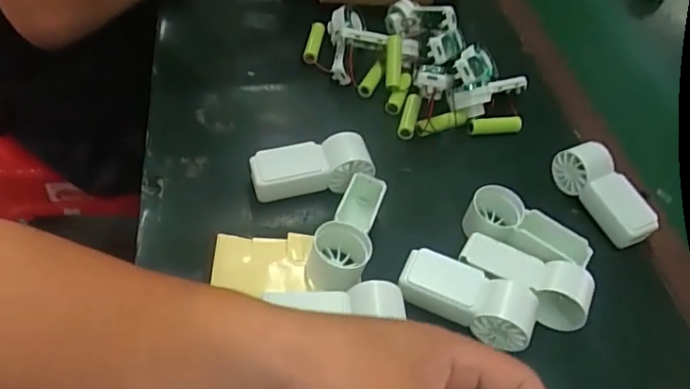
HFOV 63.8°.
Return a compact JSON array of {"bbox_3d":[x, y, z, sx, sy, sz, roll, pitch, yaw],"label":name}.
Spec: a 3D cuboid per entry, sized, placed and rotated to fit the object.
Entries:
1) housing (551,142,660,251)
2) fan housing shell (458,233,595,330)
[{"bbox_3d":[0.221,0.000,0.471,0.041,0.035,0.095,-15,56,-24],"label":"housing"},{"bbox_3d":[0.129,0.062,0.404,0.094,0.041,0.043,24,50,7],"label":"fan housing shell"}]

